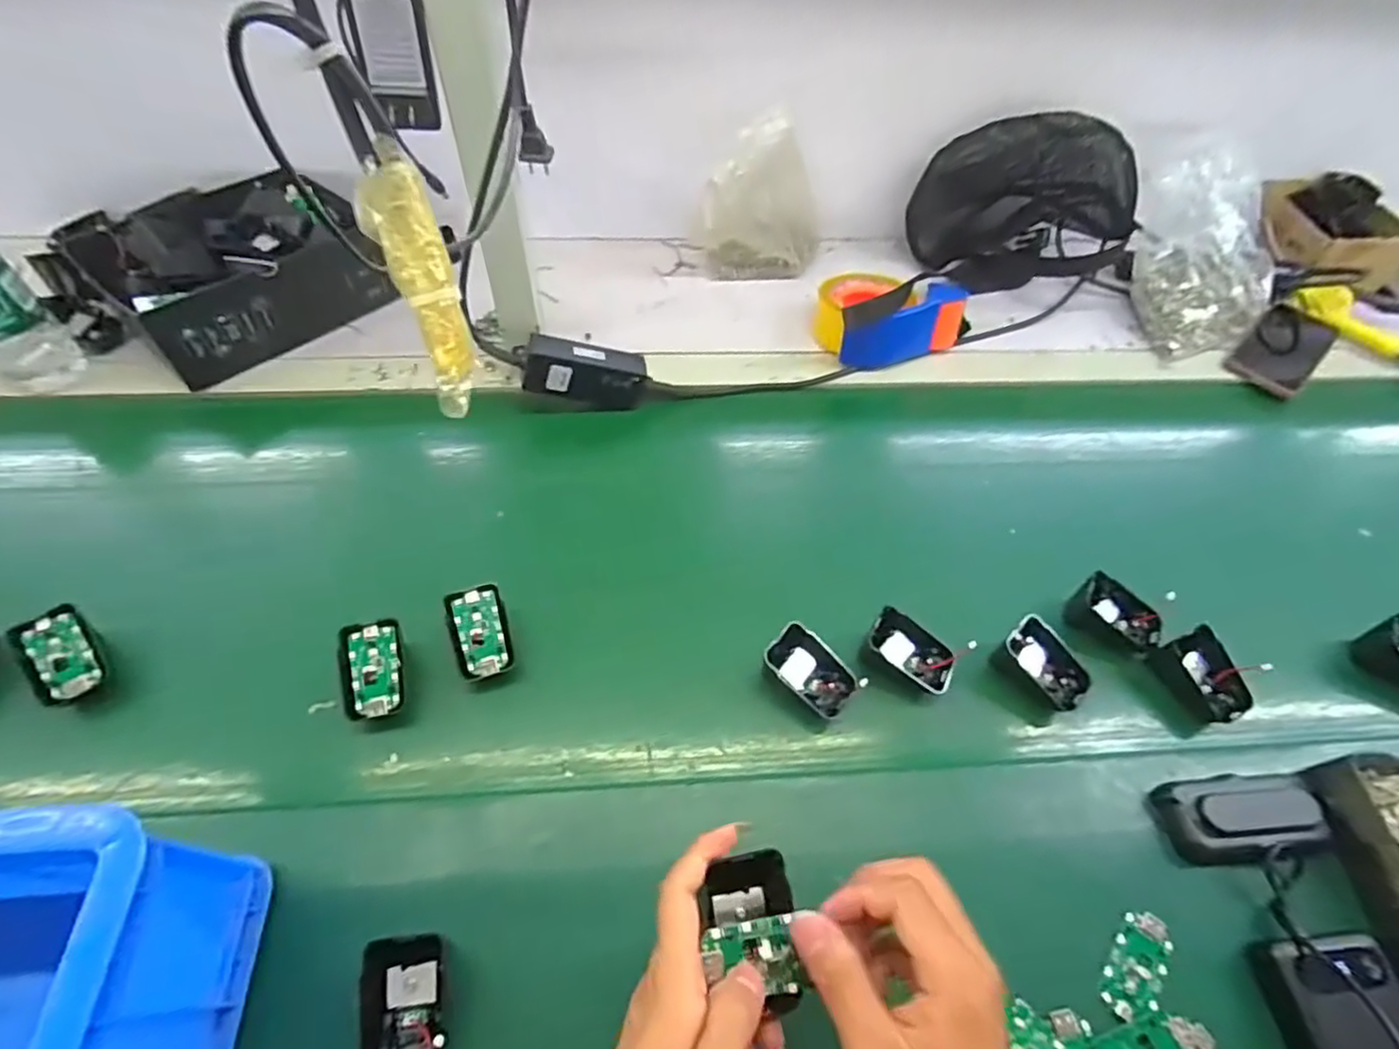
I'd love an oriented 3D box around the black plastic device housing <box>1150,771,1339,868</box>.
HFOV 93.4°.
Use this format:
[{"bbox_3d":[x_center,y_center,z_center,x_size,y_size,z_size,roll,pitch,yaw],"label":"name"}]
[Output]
[{"bbox_3d":[0.378,0.202,0.455,0.109,0.032,0.053,-3,56,-9],"label":"black plastic device housing"}]

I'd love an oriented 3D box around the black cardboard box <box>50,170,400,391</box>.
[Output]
[{"bbox_3d":[-0.482,-0.265,0.692,0.169,0.100,0.224,41,61,20],"label":"black cardboard box"}]

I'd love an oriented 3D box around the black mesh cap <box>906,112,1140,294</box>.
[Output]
[{"bbox_3d":[0.403,-0.381,0.786,0.264,0.166,0.152,29,58,13],"label":"black mesh cap"}]

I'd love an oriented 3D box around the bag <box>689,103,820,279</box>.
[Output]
[{"bbox_3d":[0.073,-0.372,0.765,0.162,0.157,0.061,-8,57,-12],"label":"bag"}]

